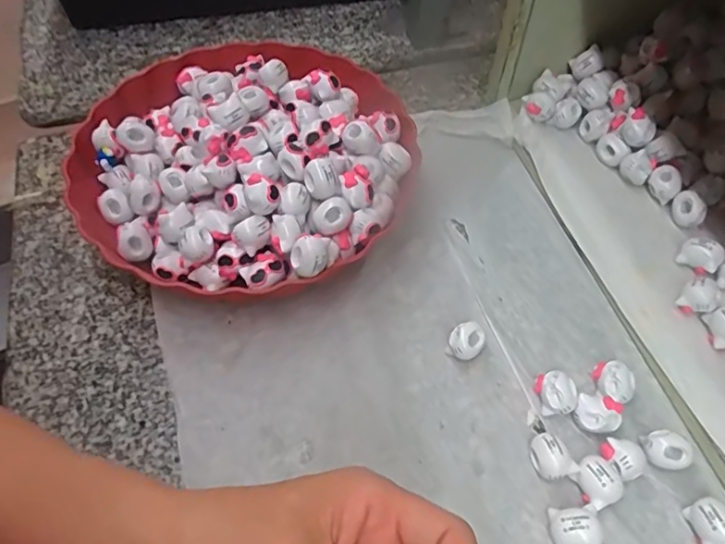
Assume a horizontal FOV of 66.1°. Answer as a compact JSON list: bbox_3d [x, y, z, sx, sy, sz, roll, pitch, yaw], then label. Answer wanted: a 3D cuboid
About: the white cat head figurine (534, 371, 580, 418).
[{"bbox_3d":[0.117,0.075,0.339,0.022,0.020,0.024,0,57,1],"label":"white cat head figurine"}]

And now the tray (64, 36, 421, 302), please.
[{"bbox_3d":[-0.082,-0.087,0.414,0.230,0.068,0.225,14,58,10],"label":"tray"}]

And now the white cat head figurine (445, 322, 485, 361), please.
[{"bbox_3d":[0.067,0.045,0.358,0.019,0.019,0.023,37,64,22],"label":"white cat head figurine"}]

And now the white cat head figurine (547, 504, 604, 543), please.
[{"bbox_3d":[0.113,0.136,0.296,0.024,0.018,0.024,0,57,1],"label":"white cat head figurine"}]

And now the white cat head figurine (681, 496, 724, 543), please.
[{"bbox_3d":[0.186,0.135,0.299,0.018,0.021,0.025,-13,57,-8],"label":"white cat head figurine"}]

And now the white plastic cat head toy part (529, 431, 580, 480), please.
[{"bbox_3d":[0.105,0.107,0.317,0.021,0.020,0.026,-26,60,-16],"label":"white plastic cat head toy part"}]

